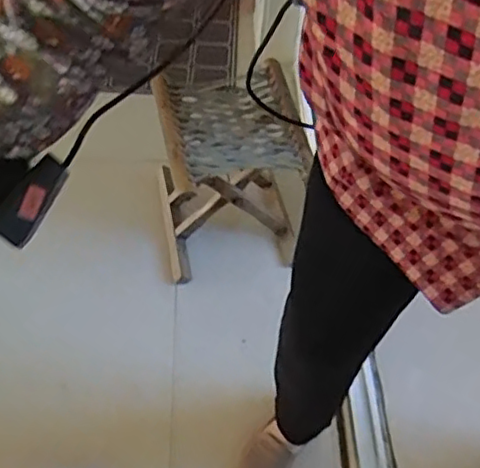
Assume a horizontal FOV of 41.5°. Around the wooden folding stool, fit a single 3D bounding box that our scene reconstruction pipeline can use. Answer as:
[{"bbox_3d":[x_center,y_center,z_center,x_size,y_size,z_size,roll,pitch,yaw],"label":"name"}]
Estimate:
[{"bbox_3d":[-0.030,-0.134,1.322,0.264,0.304,0.300,-10,54,-12],"label":"wooden folding stool"}]

